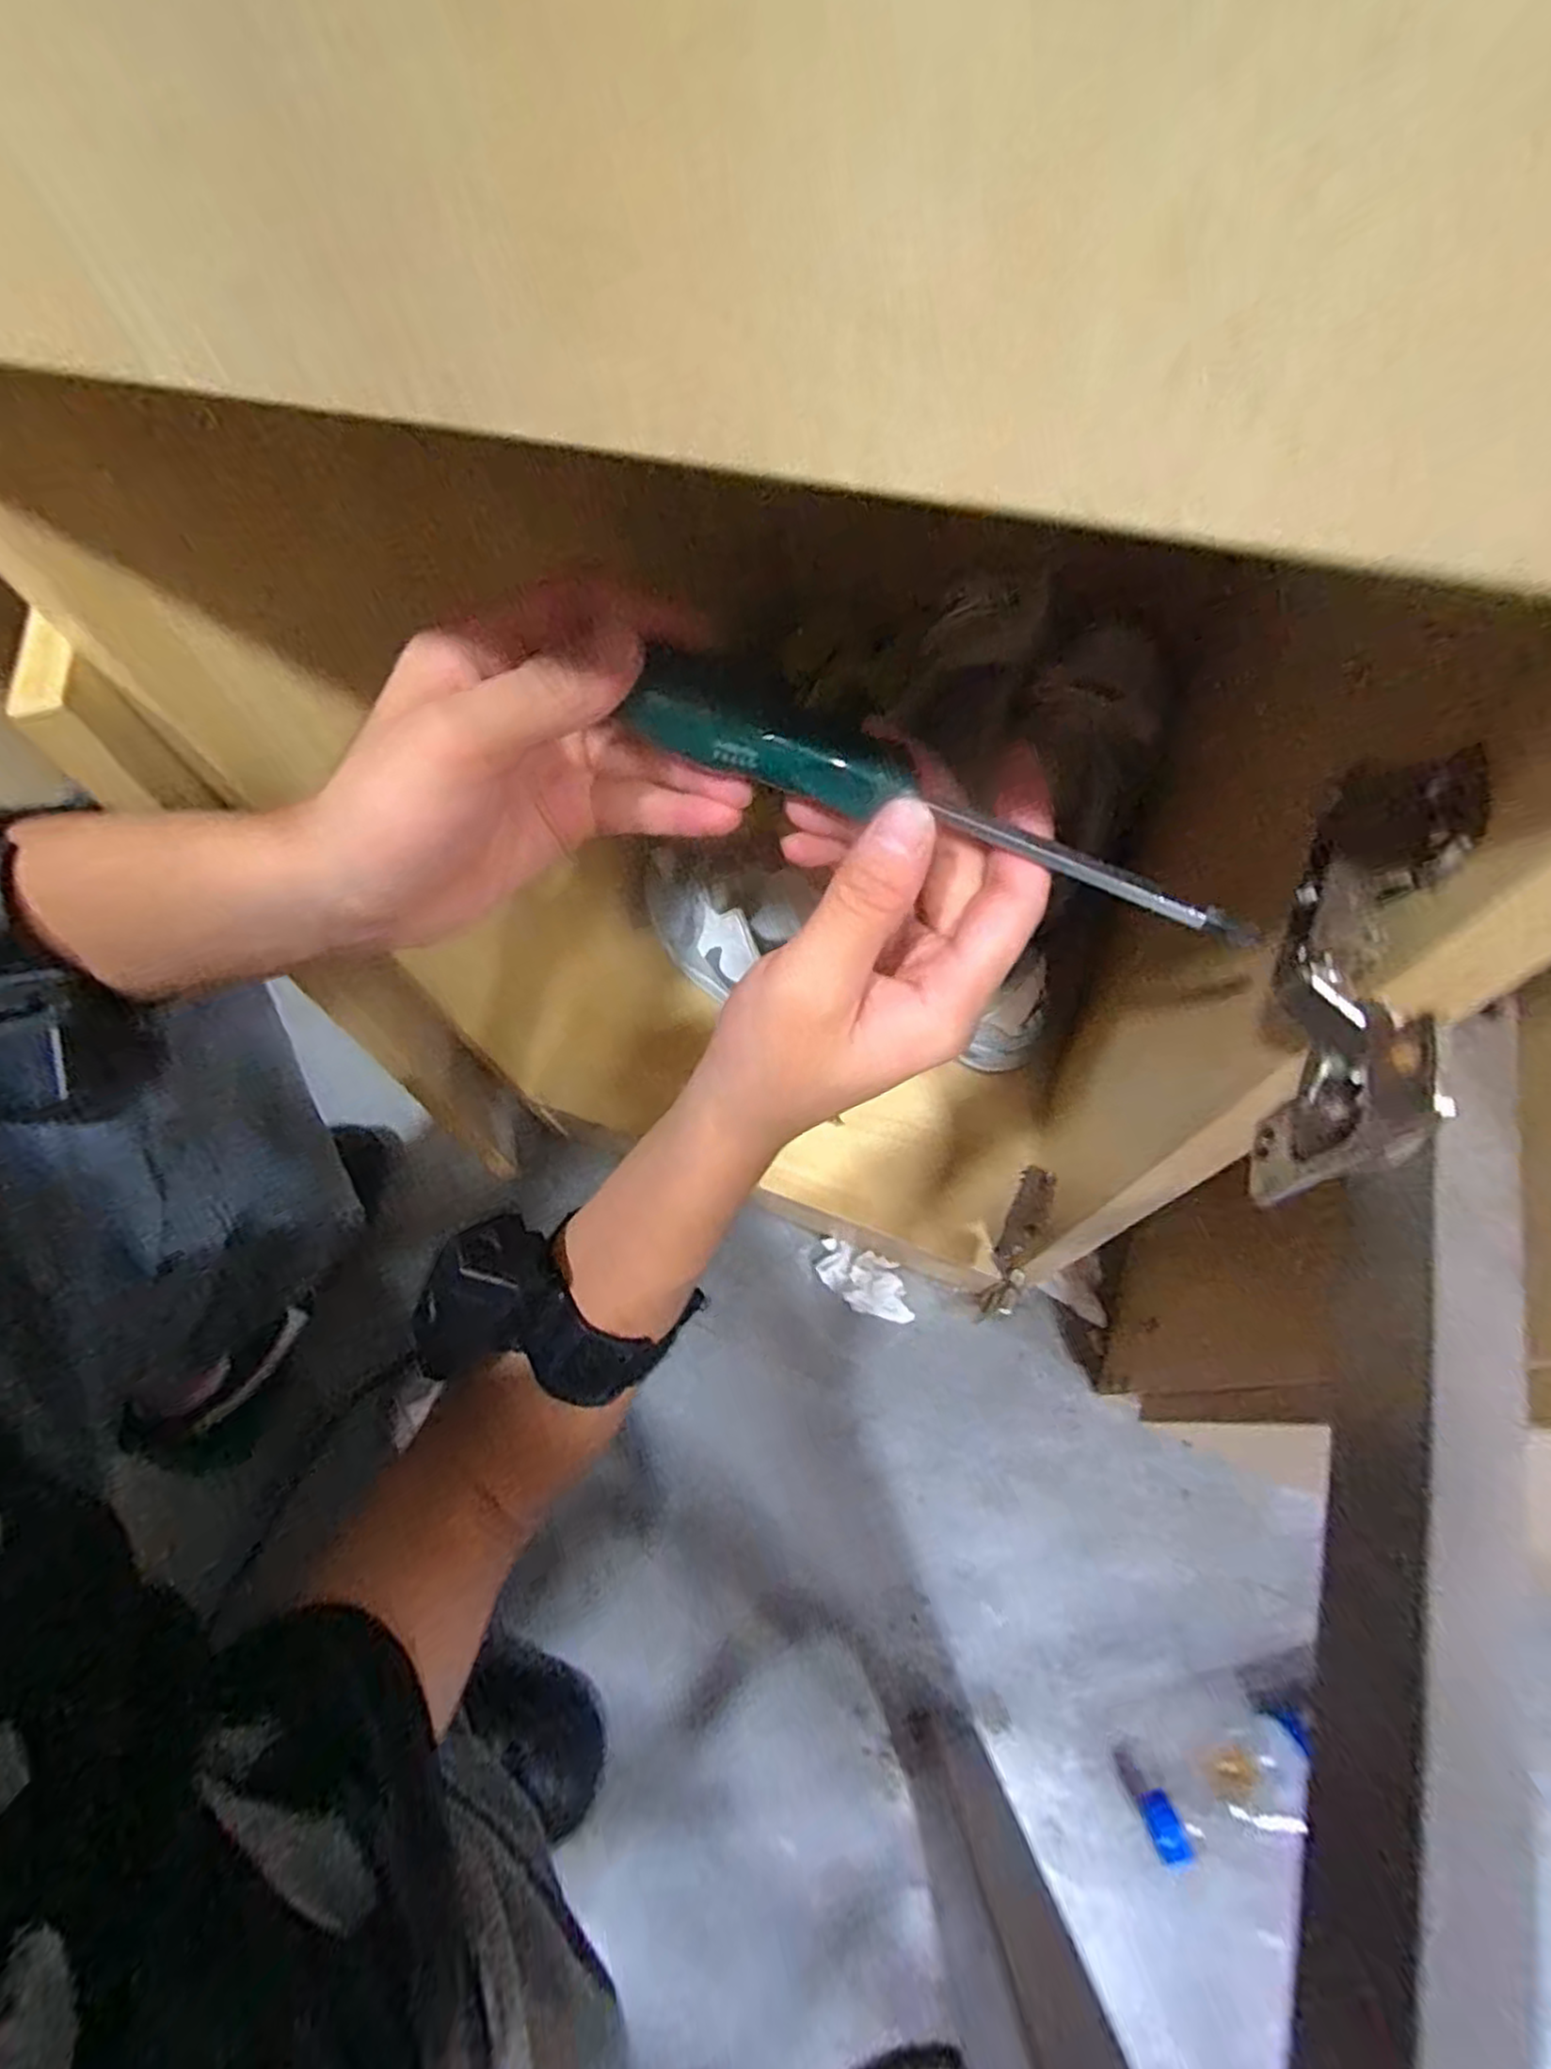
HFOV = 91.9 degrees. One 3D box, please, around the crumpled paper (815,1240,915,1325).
[{"bbox_3d":[0.074,0.202,0.613,0.082,0.016,0.045,18,65,12],"label":"crumpled paper"}]

